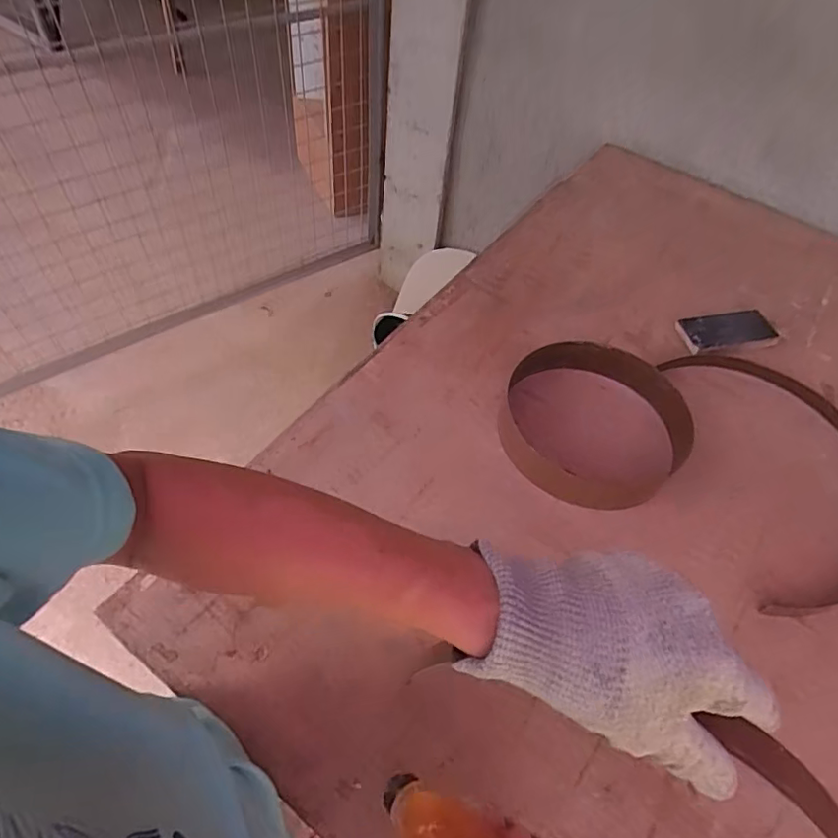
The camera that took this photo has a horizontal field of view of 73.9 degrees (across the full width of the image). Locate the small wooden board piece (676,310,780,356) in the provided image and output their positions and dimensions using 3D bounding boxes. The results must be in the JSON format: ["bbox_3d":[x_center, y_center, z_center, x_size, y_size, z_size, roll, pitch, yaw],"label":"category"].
[{"bbox_3d":[0.452,-0.130,0.818,0.146,0.015,0.066,-10,57,-12],"label":"small wooden board piece"}]

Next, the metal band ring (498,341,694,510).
[{"bbox_3d":[0.210,-0.001,0.675,0.213,0.051,0.210,3,55,-4],"label":"metal band ring"}]

